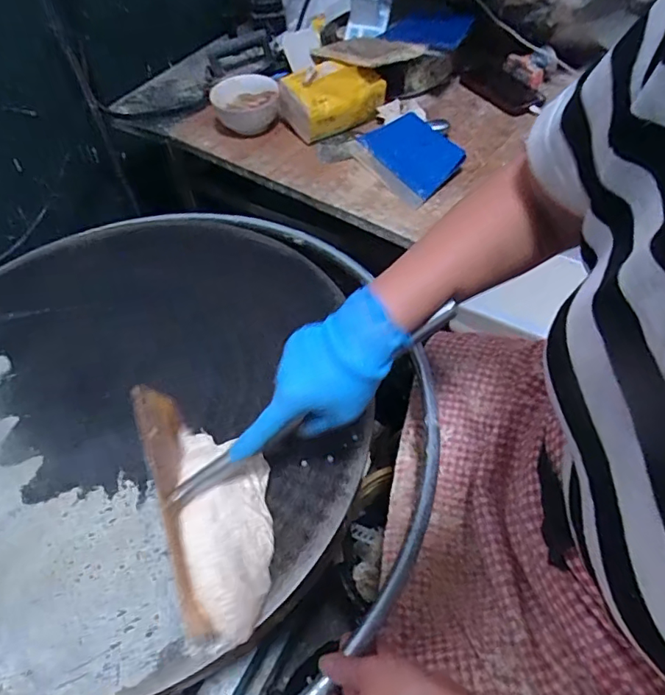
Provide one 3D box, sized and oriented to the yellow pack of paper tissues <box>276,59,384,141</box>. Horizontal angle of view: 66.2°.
[{"bbox_3d":[0.004,-0.422,0.863,0.160,0.089,0.074,-24,55,-14],"label":"yellow pack of paper tissues"}]

